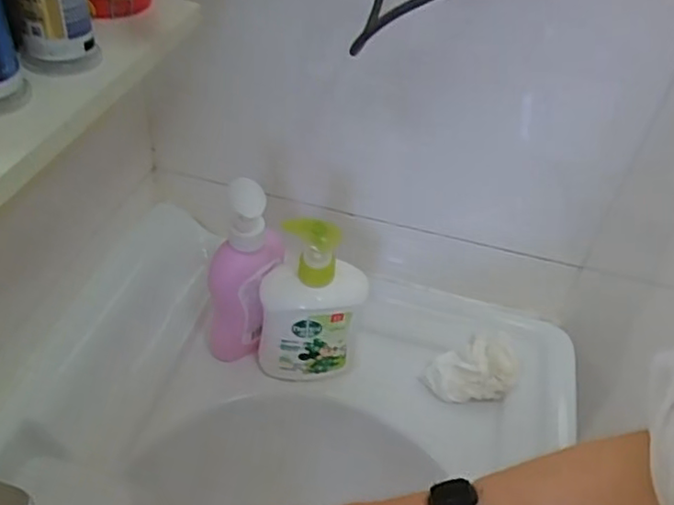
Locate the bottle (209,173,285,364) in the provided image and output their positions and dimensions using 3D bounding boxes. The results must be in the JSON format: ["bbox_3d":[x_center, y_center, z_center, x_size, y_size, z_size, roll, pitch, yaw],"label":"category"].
[{"bbox_3d":[-0.081,0.019,0.563,0.054,0.189,0.053,14,44,7],"label":"bottle"}]

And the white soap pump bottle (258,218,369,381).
[{"bbox_3d":[-0.021,0.044,0.556,0.091,0.176,0.046,6,43,-2],"label":"white soap pump bottle"}]

